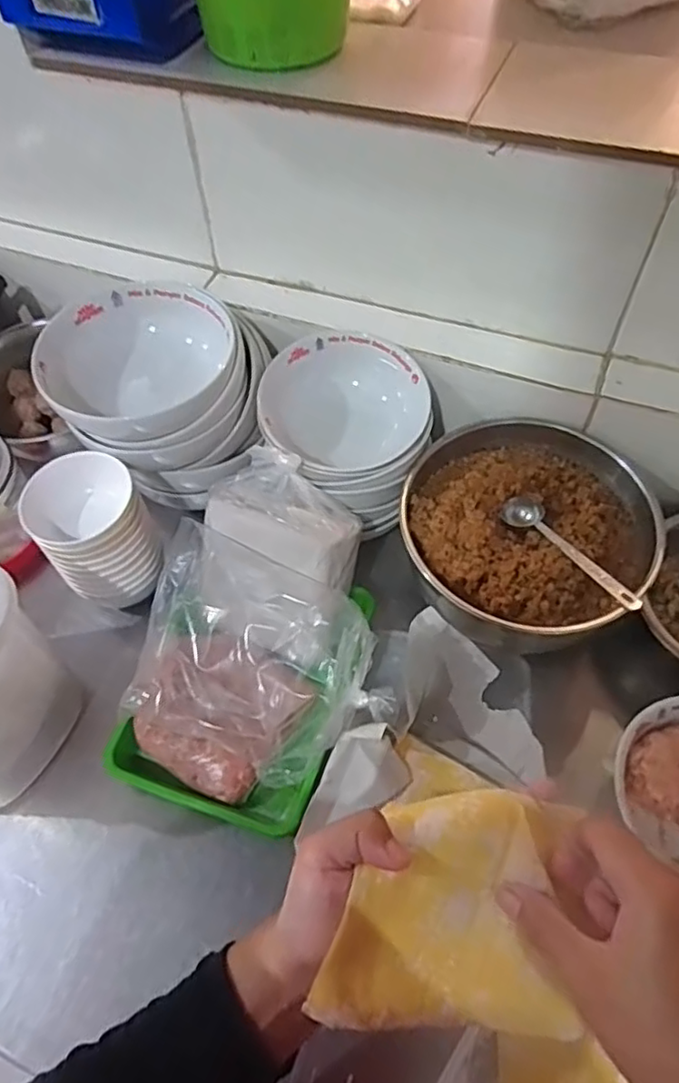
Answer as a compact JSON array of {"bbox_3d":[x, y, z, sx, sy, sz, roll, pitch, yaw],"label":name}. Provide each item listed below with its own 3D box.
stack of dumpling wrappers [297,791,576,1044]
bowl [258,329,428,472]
[{"bbox_3d":[0.049,0.176,0.308,0.110,0.025,0.102,2,80,-4],"label":"stack of dumpling wrappers"},{"bbox_3d":[0.004,-0.123,0.595,0.145,0.066,0.130,-13,58,-6],"label":"bowl"}]

